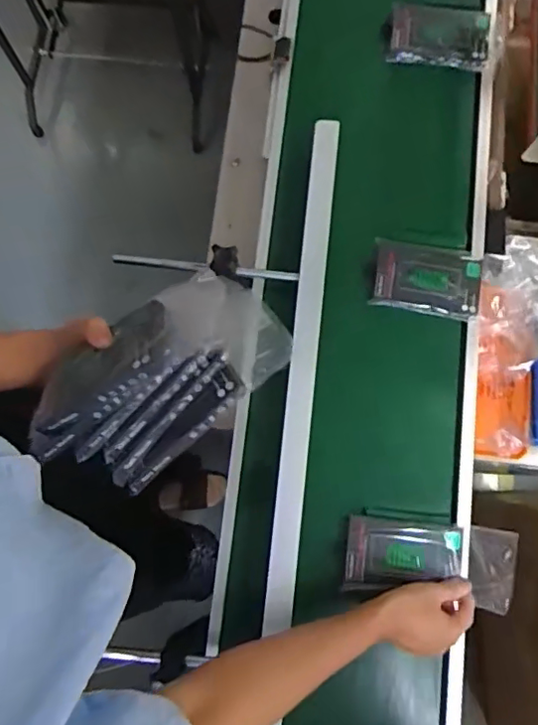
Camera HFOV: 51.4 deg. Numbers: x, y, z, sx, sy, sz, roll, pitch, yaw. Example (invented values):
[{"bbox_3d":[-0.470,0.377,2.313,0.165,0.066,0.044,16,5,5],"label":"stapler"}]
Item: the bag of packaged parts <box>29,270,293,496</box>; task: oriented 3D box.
[{"bbox_3d":[-0.107,0.011,0.473,0.221,0.064,0.128,-39,82,-6],"label":"bag of packaged parts"}]

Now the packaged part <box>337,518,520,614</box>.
[{"bbox_3d":[0.183,0.227,0.641,0.186,0.025,0.085,5,71,8],"label":"packaged part"}]

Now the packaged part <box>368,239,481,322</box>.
[{"bbox_3d":[0.207,-0.110,0.730,0.135,0.012,0.092,9,80,2],"label":"packaged part"}]

